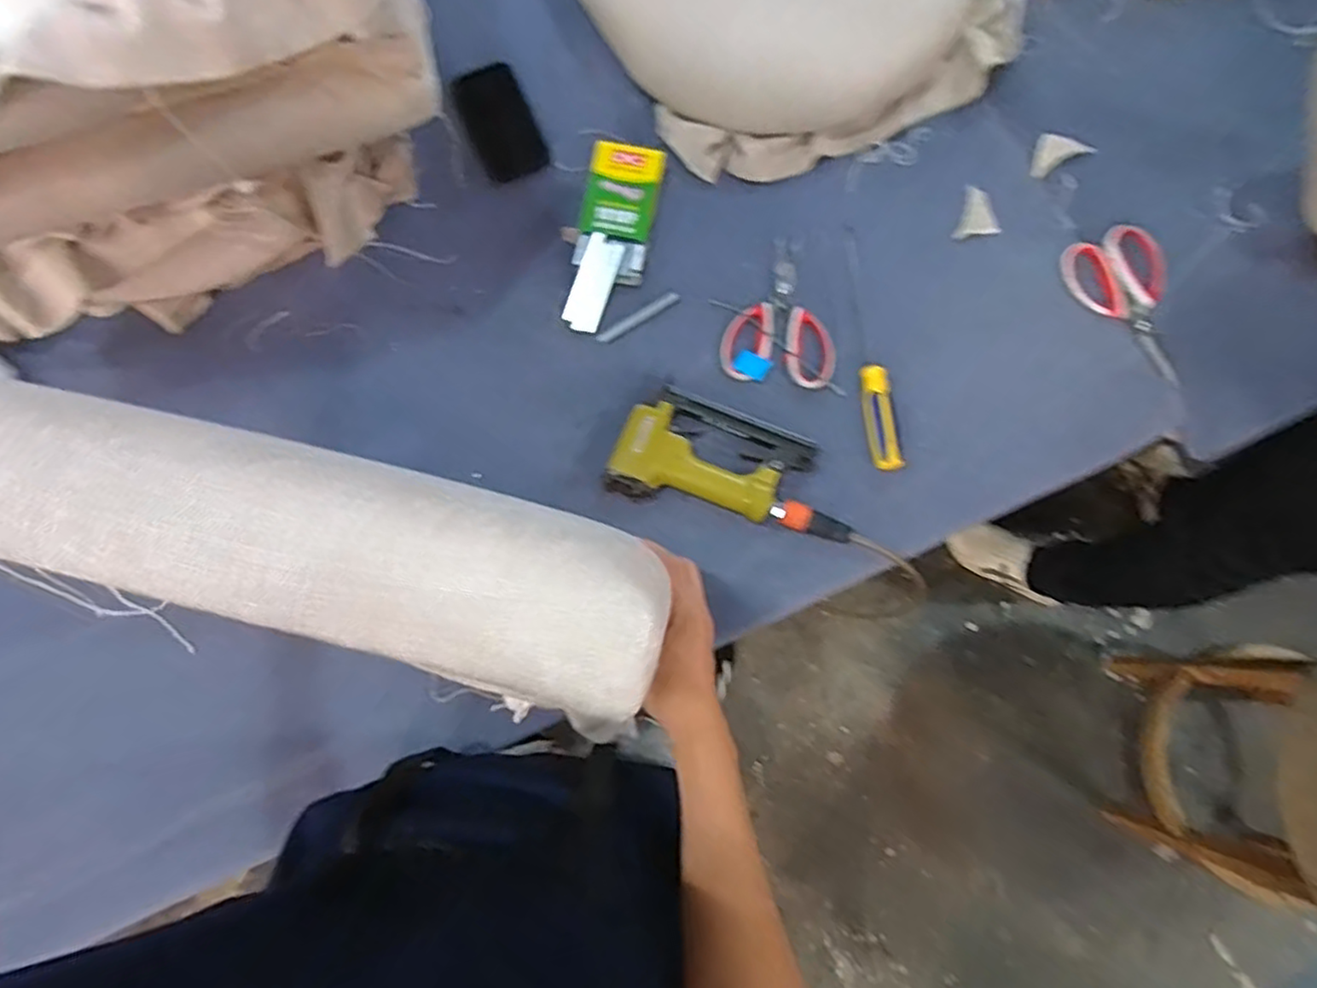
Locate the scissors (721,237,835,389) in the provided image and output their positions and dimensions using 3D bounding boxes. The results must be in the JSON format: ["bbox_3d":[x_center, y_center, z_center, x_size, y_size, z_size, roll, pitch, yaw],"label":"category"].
[{"bbox_3d":[0.138,-0.202,0.756,0.118,0.008,0.167,8,78,1],"label":"scissors"}]

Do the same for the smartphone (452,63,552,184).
[{"bbox_3d":[-0.188,-0.443,0.819,0.079,0.014,0.146,-26,83,6],"label":"smartphone"}]

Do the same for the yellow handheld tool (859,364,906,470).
[{"bbox_3d":[0.240,-0.084,0.736,0.032,0.011,0.118,-4,78,-2],"label":"yellow handheld tool"}]

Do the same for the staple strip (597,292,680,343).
[{"bbox_3d":[-0.022,-0.198,0.763,0.103,0.004,0.013,-31,81,-7],"label":"staple strip"}]

